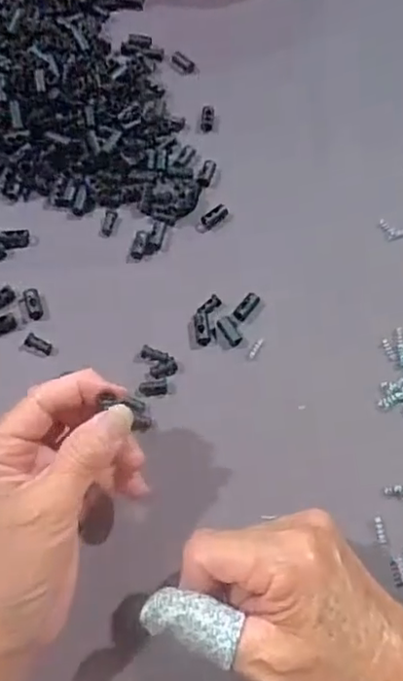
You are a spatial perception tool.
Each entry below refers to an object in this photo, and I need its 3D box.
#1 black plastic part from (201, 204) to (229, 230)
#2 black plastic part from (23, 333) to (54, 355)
[{"bbox_3d":[0.009,-0.086,0.419,0.018,0.008,0.009,-34,72,-17],"label":"black plastic part"},{"bbox_3d":[-0.099,0.002,0.372,0.016,0.005,0.008,29,67,-7],"label":"black plastic part"}]

